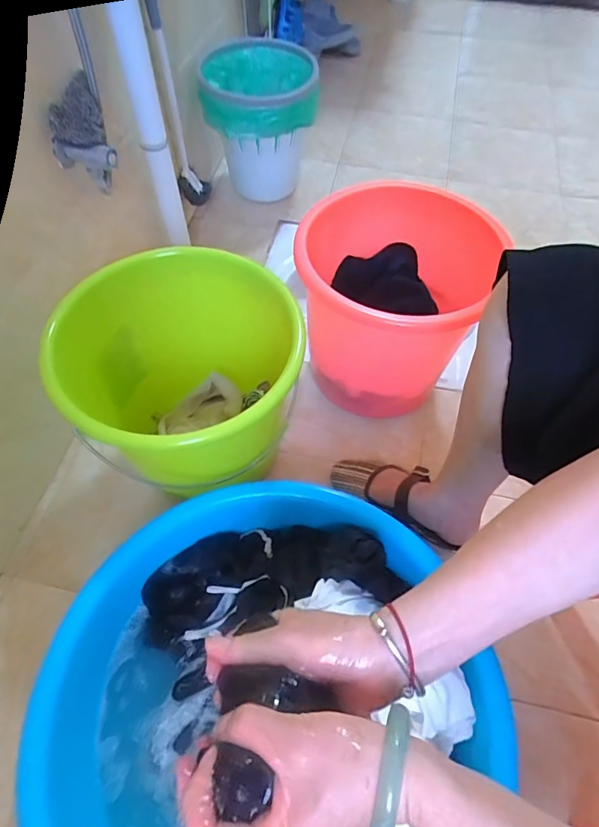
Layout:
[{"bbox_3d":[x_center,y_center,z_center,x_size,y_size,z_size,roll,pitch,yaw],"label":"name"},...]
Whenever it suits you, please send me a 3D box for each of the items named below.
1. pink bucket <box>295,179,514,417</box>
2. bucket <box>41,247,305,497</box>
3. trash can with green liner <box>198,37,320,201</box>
[{"bbox_3d":[0.131,-0.173,0.766,0.294,0.263,0.282,0,58,-1],"label":"pink bucket"},{"bbox_3d":[-0.165,-0.030,0.693,0.290,0.292,0.281,0,58,-1],"label":"bucket"},{"bbox_3d":[-0.091,-0.660,1.087,0.237,0.298,0.306,-5,58,-4],"label":"trash can with green liner"}]

